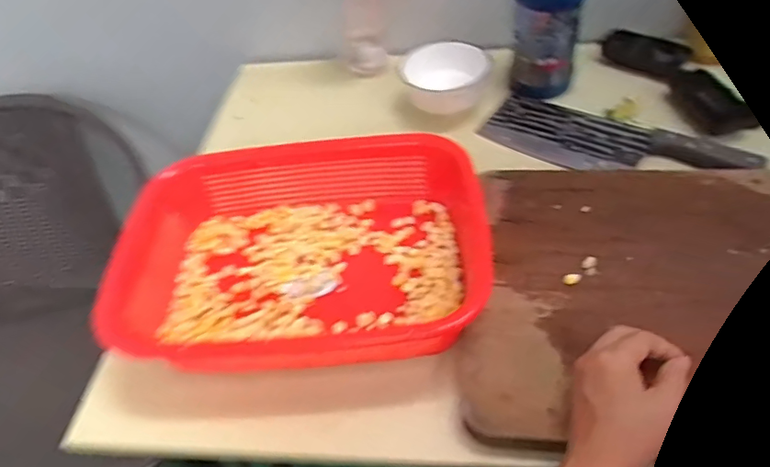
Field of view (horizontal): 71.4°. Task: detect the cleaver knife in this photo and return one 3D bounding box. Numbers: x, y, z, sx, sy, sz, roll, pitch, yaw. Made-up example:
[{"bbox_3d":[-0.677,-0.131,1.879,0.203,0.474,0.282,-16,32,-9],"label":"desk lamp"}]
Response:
[{"bbox_3d":[0.261,-0.111,0.624,0.284,0.033,0.096,22,54,23],"label":"cleaver knife"}]

